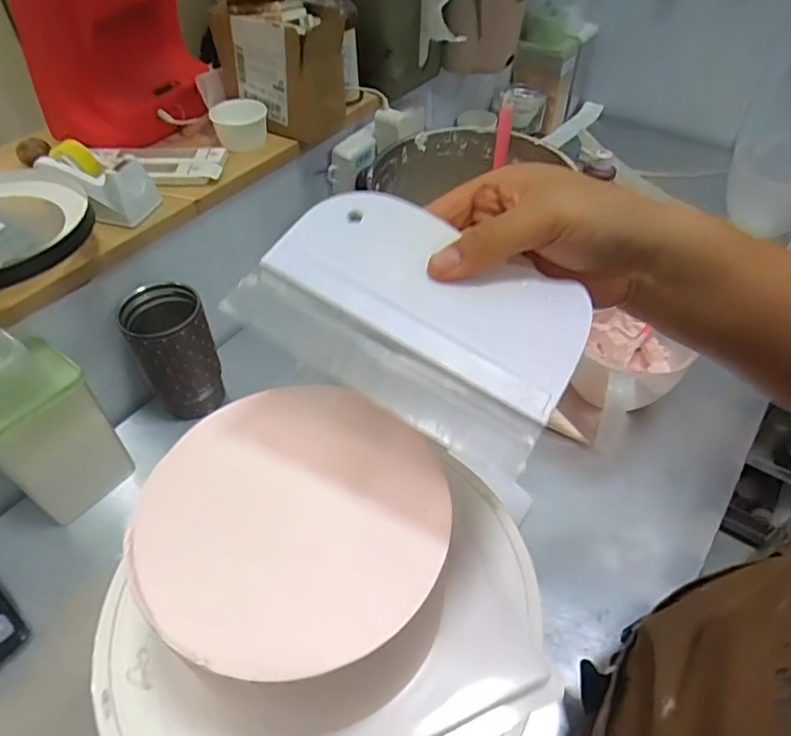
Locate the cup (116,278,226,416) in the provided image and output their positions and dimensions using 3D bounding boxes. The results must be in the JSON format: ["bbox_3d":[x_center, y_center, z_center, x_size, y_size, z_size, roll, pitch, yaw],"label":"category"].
[{"bbox_3d":[-0.241,-0.012,0.638,0.079,0.156,0.076,1,48,-1],"label":"cup"}]

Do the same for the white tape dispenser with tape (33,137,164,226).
[{"bbox_3d":[-0.299,-0.190,0.587,0.101,0.057,0.057,13,49,10],"label":"white tape dispenser with tape"}]

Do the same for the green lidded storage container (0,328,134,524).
[{"bbox_3d":[-0.327,0.053,0.532,0.080,0.185,0.100,26,53,21],"label":"green lidded storage container"}]

